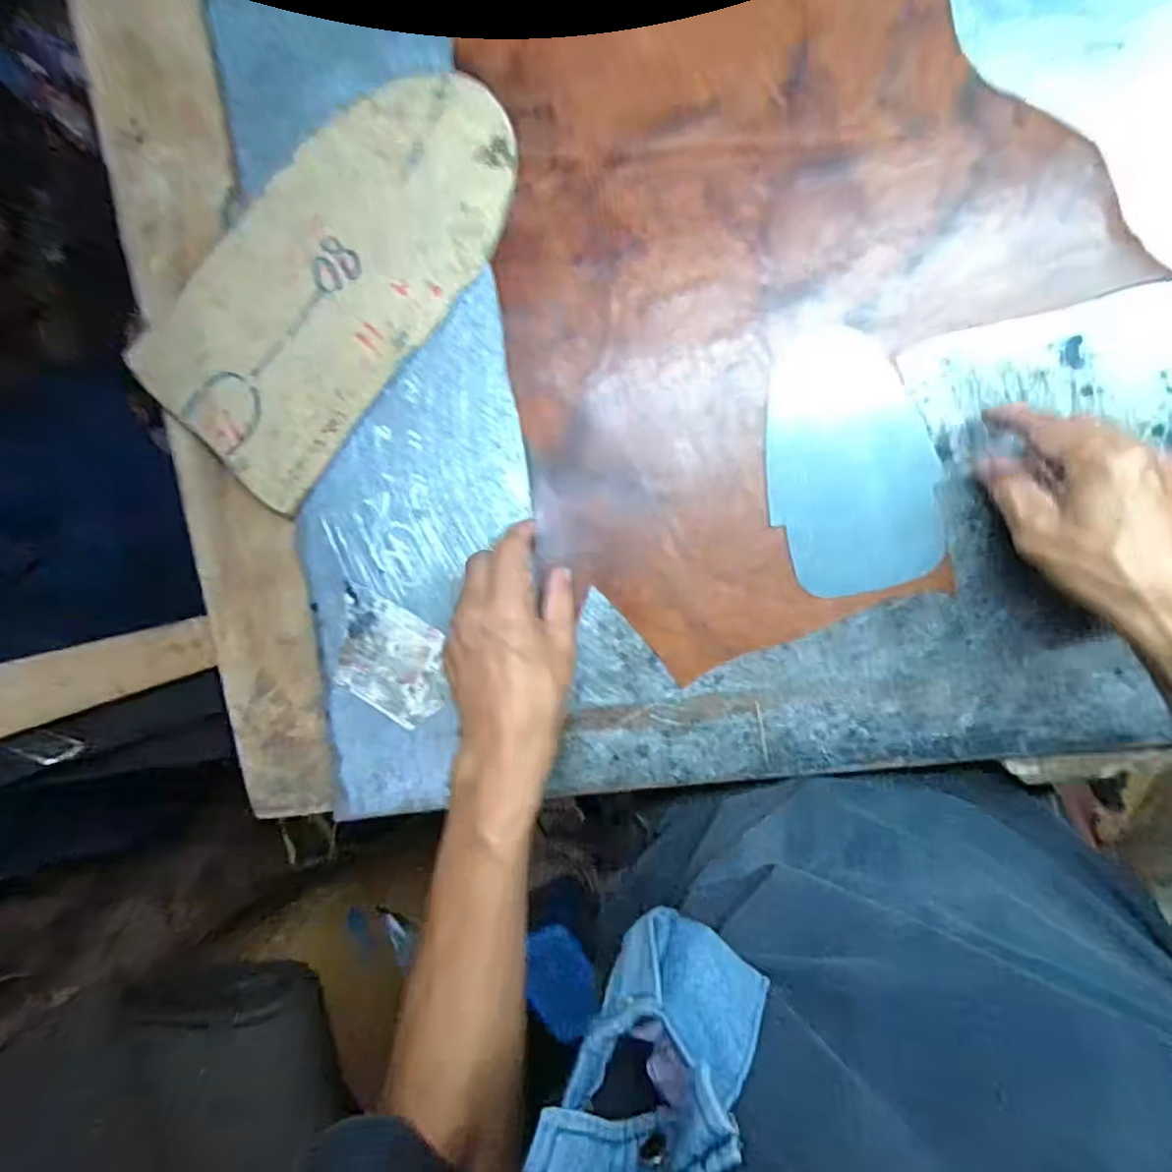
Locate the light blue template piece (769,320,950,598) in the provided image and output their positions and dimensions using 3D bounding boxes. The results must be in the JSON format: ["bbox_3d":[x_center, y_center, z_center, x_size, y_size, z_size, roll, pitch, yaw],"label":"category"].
[{"bbox_3d":[0.170,-0.079,0.406,0.103,0.004,0.163,-6,95,7],"label":"light blue template piece"}]

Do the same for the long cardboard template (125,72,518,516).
[{"bbox_3d":[-0.172,-0.210,0.432,0.150,0.008,0.294,42,97,-1],"label":"long cardboard template"}]

